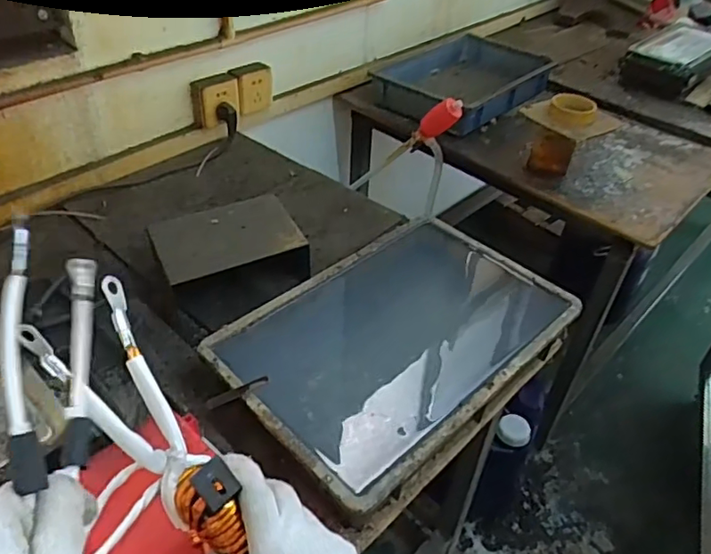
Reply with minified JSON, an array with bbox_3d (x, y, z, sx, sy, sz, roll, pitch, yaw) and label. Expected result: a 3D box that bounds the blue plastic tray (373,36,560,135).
[{"bbox_3d":[0.258,-0.491,1.456,0.331,0.074,0.467,33,49,30],"label":"blue plastic tray"}]

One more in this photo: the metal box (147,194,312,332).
[{"bbox_3d":[-0.191,-0.028,0.883,0.204,0.090,0.166,-18,45,-23],"label":"metal box"}]

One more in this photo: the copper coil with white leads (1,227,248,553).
[{"bbox_3d":[-0.158,0.068,0.387,0.104,0.199,0.183,-15,44,-19],"label":"copper coil with white leads"}]

